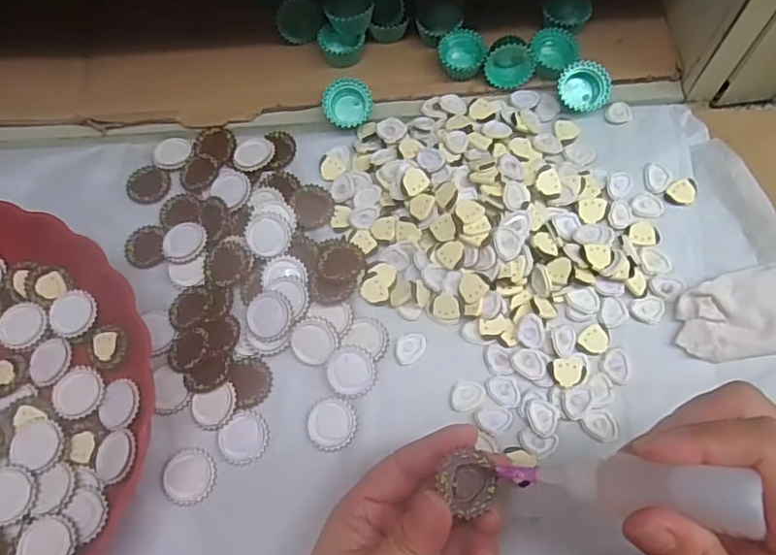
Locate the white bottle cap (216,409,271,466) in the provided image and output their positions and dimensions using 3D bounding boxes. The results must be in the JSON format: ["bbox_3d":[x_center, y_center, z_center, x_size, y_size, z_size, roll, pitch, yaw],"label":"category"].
[{"bbox_3d":[-0.079,0.088,0.306,0.028,0.004,0.025,-43,74,-13],"label":"white bottle cap"}]

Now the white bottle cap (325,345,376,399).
[{"bbox_3d":[-0.020,0.053,0.314,0.027,0.006,0.028,-1,70,2],"label":"white bottle cap"}]

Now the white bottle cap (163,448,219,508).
[{"bbox_3d":[-0.107,0.107,0.301,0.028,0.004,0.029,-1,70,2],"label":"white bottle cap"}]

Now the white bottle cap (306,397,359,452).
[{"bbox_3d":[-0.031,0.080,0.306,0.028,0.004,0.028,-1,70,2],"label":"white bottle cap"}]

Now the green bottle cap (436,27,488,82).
[{"bbox_3d":[0.050,-0.152,0.381,0.032,0.010,0.032,0,95,-1],"label":"green bottle cap"}]

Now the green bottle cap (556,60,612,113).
[{"bbox_3d":[0.129,-0.126,0.369,0.034,0.028,0.020,21,47,5],"label":"green bottle cap"}]

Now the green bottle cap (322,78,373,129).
[{"bbox_3d":[-0.027,-0.116,0.371,0.032,0.008,0.031,-18,106,-2],"label":"green bottle cap"}]

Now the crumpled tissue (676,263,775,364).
[{"bbox_3d":[0.205,0.019,0.309,0.088,0.017,0.045,-13,70,-3],"label":"crumpled tissue"}]

